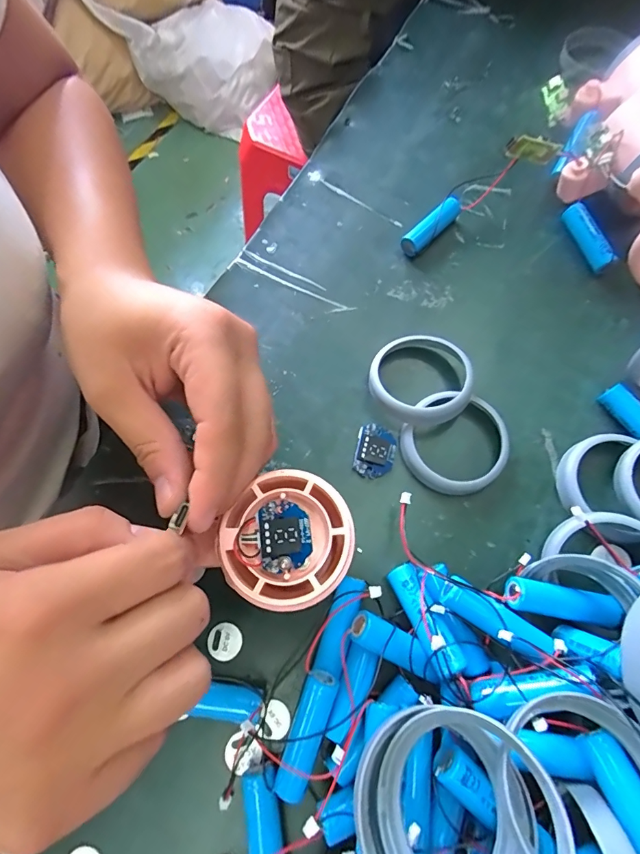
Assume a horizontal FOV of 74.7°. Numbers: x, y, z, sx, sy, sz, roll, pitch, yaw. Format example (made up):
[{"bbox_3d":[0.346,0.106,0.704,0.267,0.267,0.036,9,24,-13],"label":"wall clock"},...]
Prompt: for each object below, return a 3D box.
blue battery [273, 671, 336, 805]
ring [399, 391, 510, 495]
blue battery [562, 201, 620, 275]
[{"bbox_3d":[-0.006,0.134,0.186,0.014,0.017,0.050,18,71,7],"label":"blue battery"},{"bbox_3d":[0.075,0.009,0.234,0.056,0.012,0.056,0,70,0],"label":"ring"},{"bbox_3d":[0.178,-0.126,0.280,0.012,0.015,0.048,-19,71,-7],"label":"blue battery"}]

